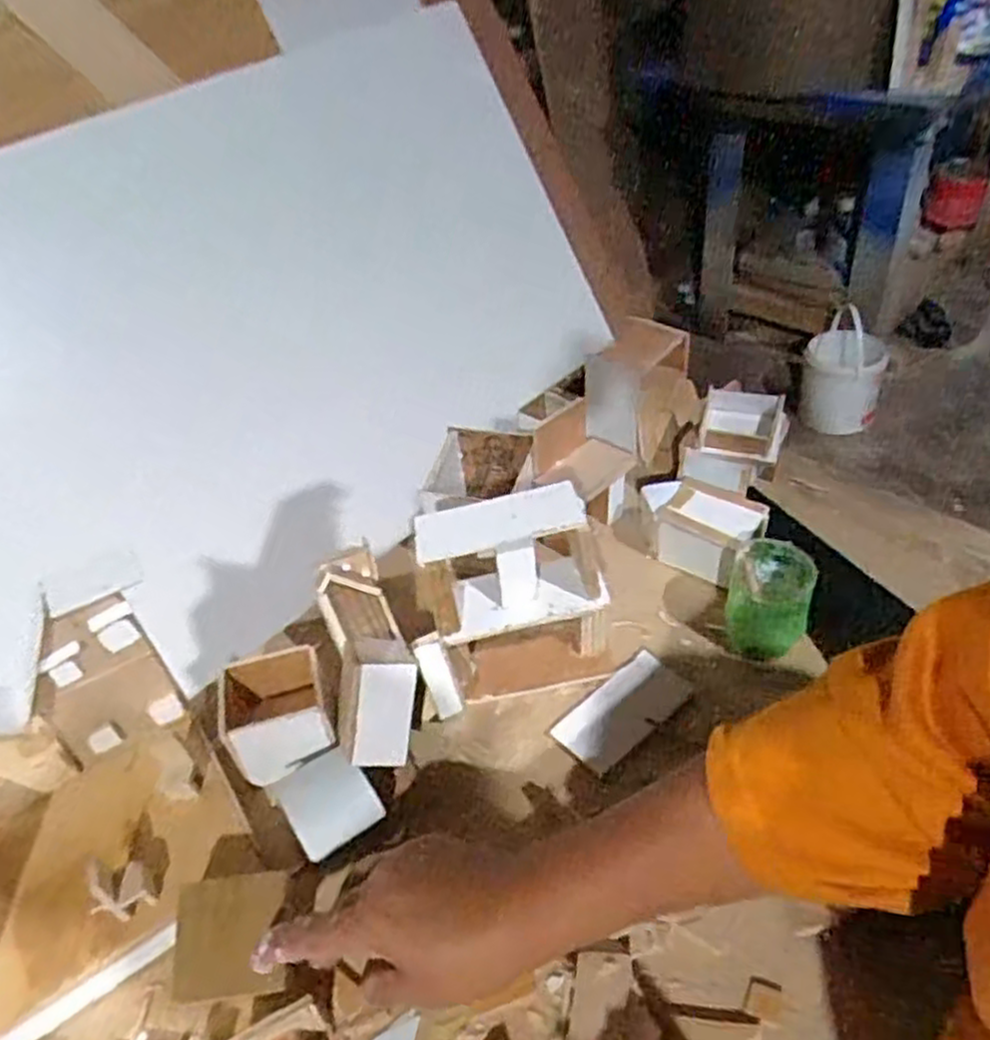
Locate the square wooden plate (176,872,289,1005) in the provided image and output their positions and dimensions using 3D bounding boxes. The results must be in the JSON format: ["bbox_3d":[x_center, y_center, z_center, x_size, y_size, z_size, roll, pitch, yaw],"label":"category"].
[{"bbox_3d":[-0.144,0.227,0.435,0.056,0.007,0.059,2,63,-15],"label":"square wooden plate"}]

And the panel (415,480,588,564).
[{"bbox_3d":[0.002,0.000,0.513,0.108,0.007,0.040,-11,52,6],"label":"panel"}]

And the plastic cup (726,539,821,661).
[{"bbox_3d":[0.197,0.062,0.574,0.054,0.076,0.058,-5,42,5],"label":"plastic cup"}]

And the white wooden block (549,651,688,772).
[{"bbox_3d":[0.090,0.131,0.559,0.101,0.008,0.048,-36,49,-27],"label":"white wooden block"}]

